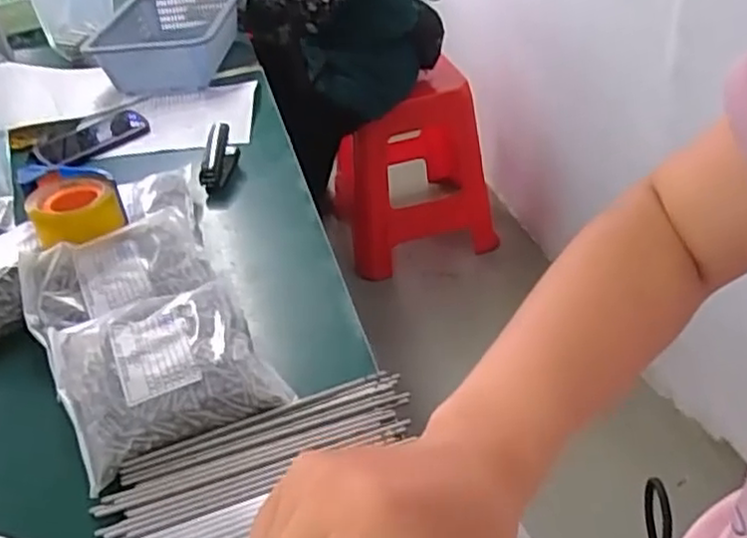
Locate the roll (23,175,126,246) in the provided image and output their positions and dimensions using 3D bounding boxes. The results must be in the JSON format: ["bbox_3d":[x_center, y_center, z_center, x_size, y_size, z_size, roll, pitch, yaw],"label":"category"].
[{"bbox_3d":[-0.353,-0.071,0.842,0.095,0.045,0.095,-5,39,4],"label":"roll"}]

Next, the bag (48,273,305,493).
[{"bbox_3d":[-0.206,0.094,0.702,0.191,0.054,0.181,-22,41,-18],"label":"bag"}]

